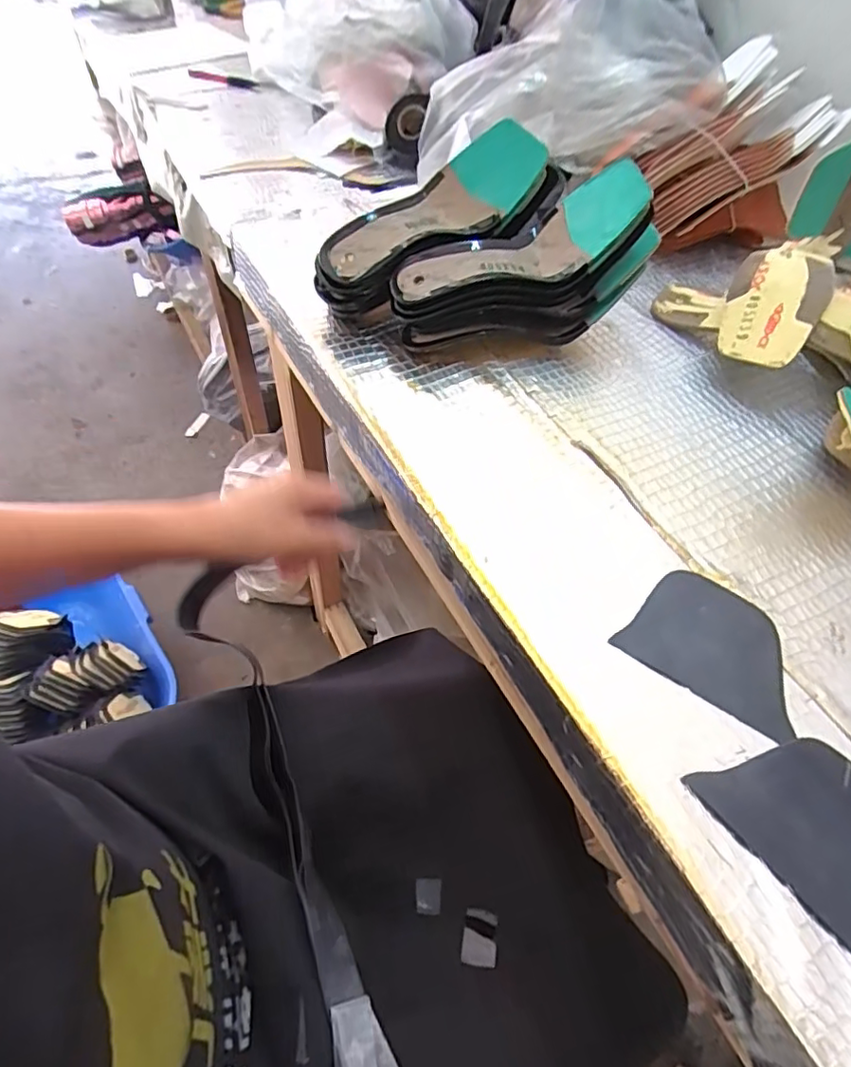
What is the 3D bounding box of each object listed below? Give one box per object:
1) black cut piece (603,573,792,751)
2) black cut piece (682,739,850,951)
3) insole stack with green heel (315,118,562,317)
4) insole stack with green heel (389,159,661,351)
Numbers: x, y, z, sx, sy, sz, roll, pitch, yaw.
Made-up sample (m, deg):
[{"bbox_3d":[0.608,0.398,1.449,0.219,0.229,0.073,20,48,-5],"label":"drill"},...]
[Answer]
[{"bbox_3d":[0.194,0.071,0.381,0.106,0.006,0.086,31,61,18],"label":"black cut piece"},{"bbox_3d":[0.223,0.159,0.320,0.088,0.009,0.115,-33,63,-25],"label":"black cut piece"},{"bbox_3d":[0.007,-0.295,0.546,0.250,0.065,0.090,-33,61,-7],"label":"insole stack with green heel"},{"bbox_3d":[0.084,-0.248,0.520,0.227,0.124,0.099,-10,55,-12],"label":"insole stack with green heel"}]

